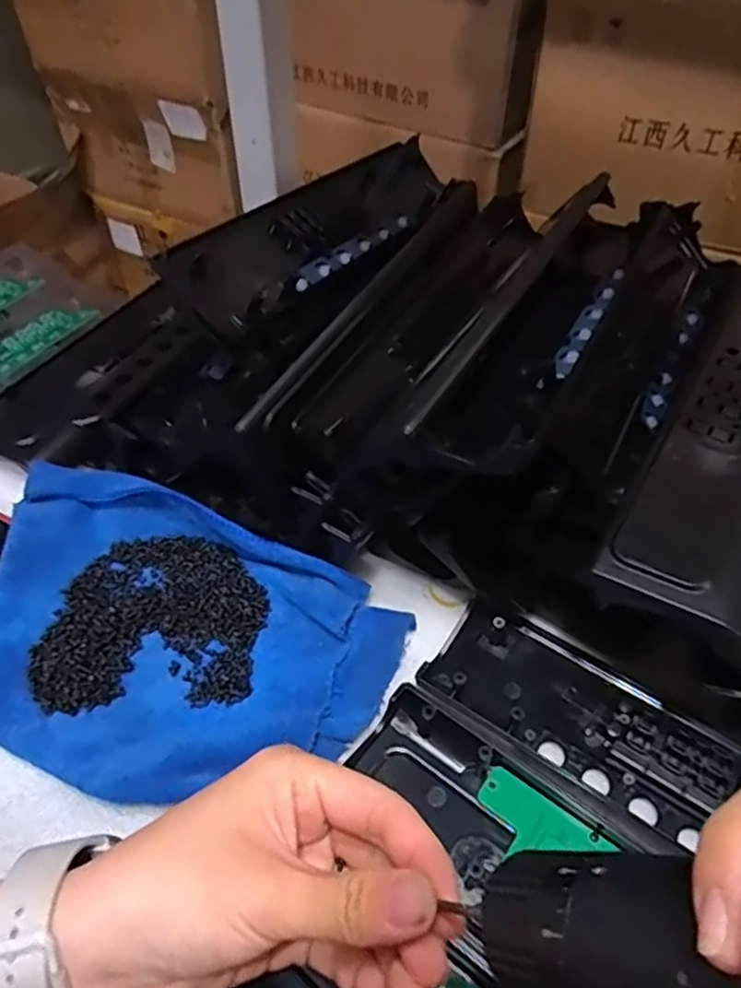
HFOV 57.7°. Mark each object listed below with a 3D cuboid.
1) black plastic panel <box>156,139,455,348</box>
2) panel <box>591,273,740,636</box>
[{"bbox_3d":[-0.024,-0.169,0.431,0.076,0.021,0.251,37,52,4],"label":"black plastic panel"},{"bbox_3d":[0.182,-0.040,0.321,0.063,0.015,0.241,25,55,22],"label":"panel"}]

